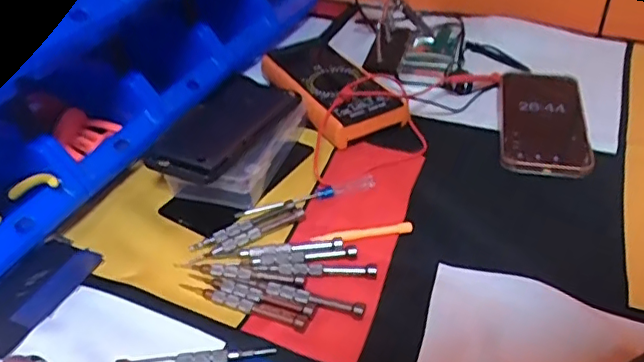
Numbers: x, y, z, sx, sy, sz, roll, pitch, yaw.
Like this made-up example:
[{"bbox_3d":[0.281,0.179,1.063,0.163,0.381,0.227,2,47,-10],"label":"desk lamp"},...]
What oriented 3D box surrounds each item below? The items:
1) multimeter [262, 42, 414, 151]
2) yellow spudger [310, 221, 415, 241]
[{"bbox_3d":[0.008,-0.103,0.610,0.087,0.039,0.180,-22,43,-21],"label":"multimeter"},{"bbox_3d":[0.033,0.042,0.464,0.081,0.008,0.013,-9,40,-7],"label":"yellow spudger"}]

